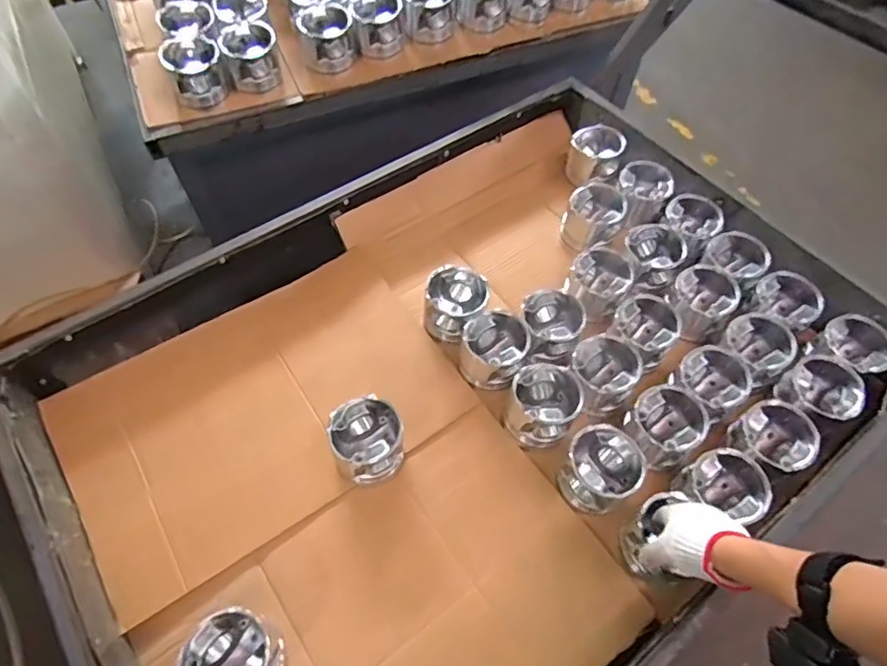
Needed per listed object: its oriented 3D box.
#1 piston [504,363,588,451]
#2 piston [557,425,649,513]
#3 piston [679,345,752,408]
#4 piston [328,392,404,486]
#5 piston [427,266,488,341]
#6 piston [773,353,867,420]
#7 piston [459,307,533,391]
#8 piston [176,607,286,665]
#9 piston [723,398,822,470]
[{"bbox_3d":[0.137,0.096,0.774,0.096,0.062,0.101,1,59,-2],"label":"piston"},{"bbox_3d":[0.203,0.175,0.736,0.098,0.091,0.098,-39,68,-22],"label":"piston"},{"bbox_3d":[0.373,0.073,0.804,0.093,0.069,0.087,1,59,-2],"label":"piston"},{"bbox_3d":[-0.101,0.146,0.756,0.088,0.090,0.092,1,59,-2],"label":"piston"},{"bbox_3d":[0.018,-0.042,0.866,0.089,0.076,0.096,1,59,-2],"label":"piston"},{"bbox_3d":[0.525,0.084,0.797,0.092,0.059,0.096,-11,60,-8],"label":"piston"},{"bbox_3d":[0.076,0.027,0.822,0.099,0.079,0.101,14,60,6],"label":"piston"},{"bbox_3d":[-0.227,0.358,0.615,0.087,0.089,0.088,1,59,-2],"label":"piston"},{"bbox_3d":[0.439,0.138,0.755,0.097,0.080,0.095,21,61,10],"label":"piston"}]

